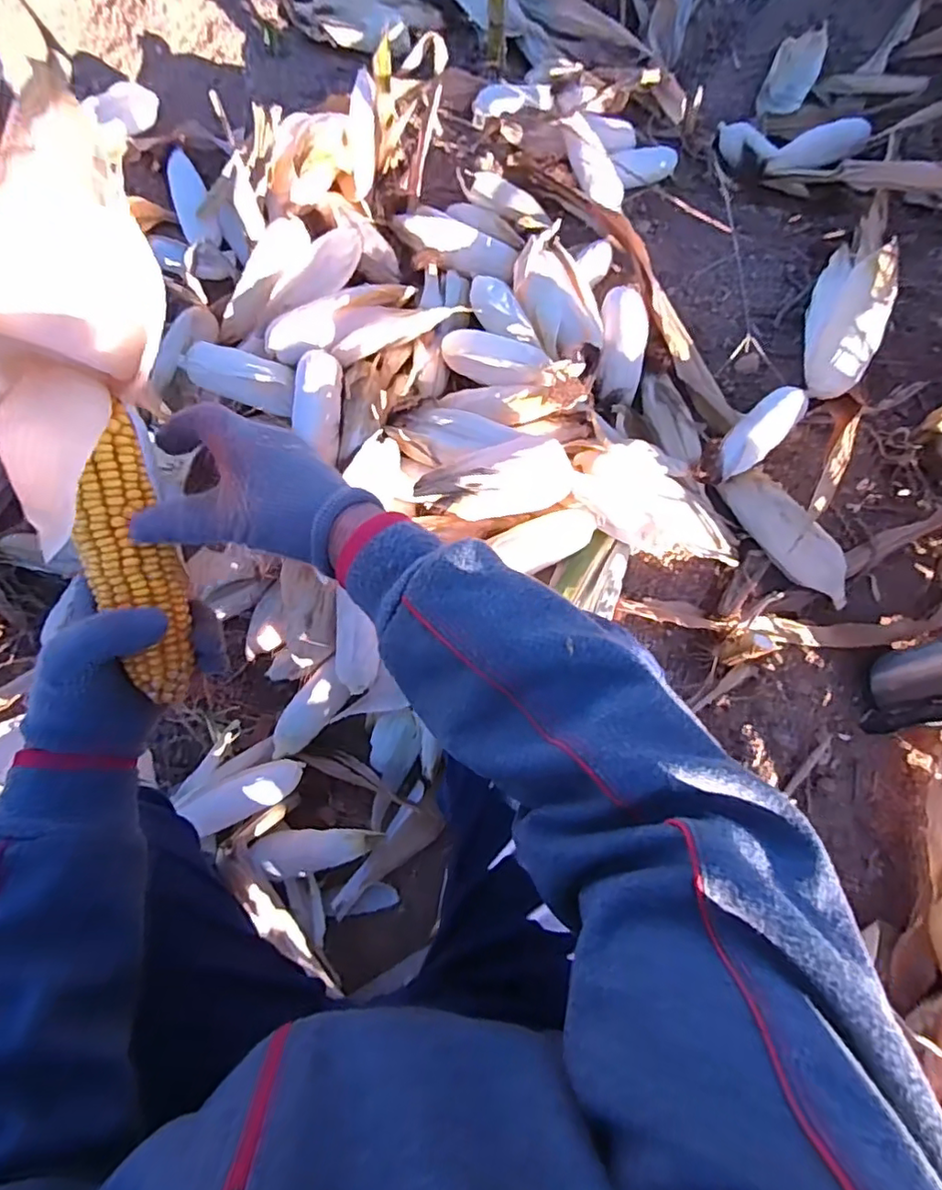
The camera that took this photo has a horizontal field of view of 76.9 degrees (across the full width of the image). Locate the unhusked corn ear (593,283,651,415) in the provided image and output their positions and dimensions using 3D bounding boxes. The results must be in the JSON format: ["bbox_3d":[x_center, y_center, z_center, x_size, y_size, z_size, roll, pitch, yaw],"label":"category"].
[{"bbox_3d":[0.211,-0.342,0.834,0.070,0.043,0.188,9,76,1],"label":"unhusked corn ear"}]

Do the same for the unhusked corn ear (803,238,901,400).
[{"bbox_3d":[0.503,-0.379,0.792,0.066,0.102,0.227,14,76,3],"label":"unhusked corn ear"}]

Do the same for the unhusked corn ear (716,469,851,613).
[{"bbox_3d":[0.407,-0.074,0.758,0.056,0.057,0.208,-39,79,-10],"label":"unhusked corn ear"}]

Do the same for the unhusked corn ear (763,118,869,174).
[{"bbox_3d":[0.562,-0.721,0.965,0.161,0.052,0.057,-17,78,-4],"label":"unhusked corn ear"}]

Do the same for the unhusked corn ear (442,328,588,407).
[{"bbox_3d":[0.050,-0.293,0.762,0.214,0.045,0.063,26,78,21],"label":"unhusked corn ear"}]

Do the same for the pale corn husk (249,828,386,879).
[{"bbox_3d":[-0.185,0.308,0.712,0.158,0.036,0.052,-7,77,-2],"label":"pale corn husk"}]

